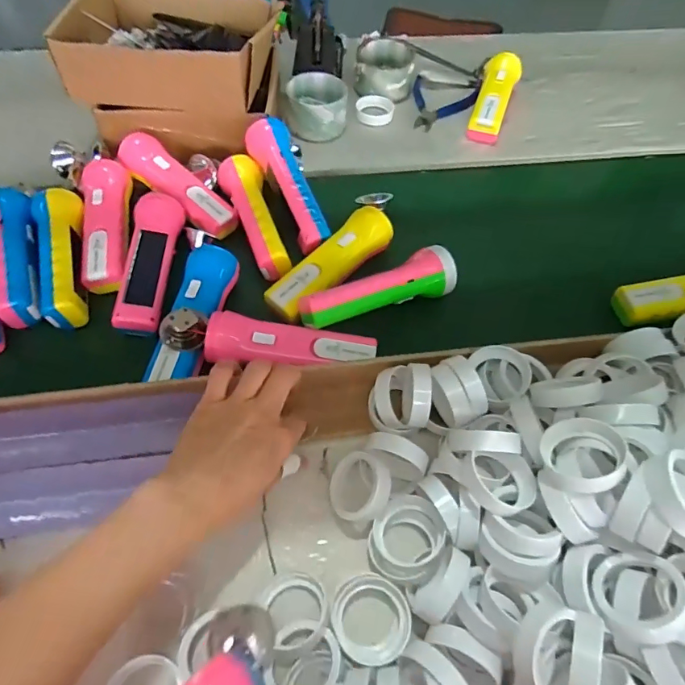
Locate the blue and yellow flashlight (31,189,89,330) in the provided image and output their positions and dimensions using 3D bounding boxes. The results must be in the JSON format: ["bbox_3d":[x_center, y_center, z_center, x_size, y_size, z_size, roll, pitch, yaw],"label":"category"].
[{"bbox_3d":[-0.285,-0.090,0.500,0.044,0.041,0.155,-15,61,-12],"label":"blue and yellow flashlight"}]

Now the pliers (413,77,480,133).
[{"bbox_3d":[0.132,-0.344,0.704,0.099,0.019,0.108,1,59,-2],"label":"pliers"}]

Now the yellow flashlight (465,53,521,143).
[{"bbox_3d":[0.218,-0.350,0.698,0.050,0.041,0.176,18,59,8],"label":"yellow flashlight"}]

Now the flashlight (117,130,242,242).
[{"bbox_3d":[-0.189,-0.179,0.557,0.155,0.043,0.044,36,64,18],"label":"flashlight"}]

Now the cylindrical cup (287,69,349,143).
[{"bbox_3d":[-0.033,-0.318,0.653,0.078,0.047,0.089,2,59,-2],"label":"cylindrical cup"}]

